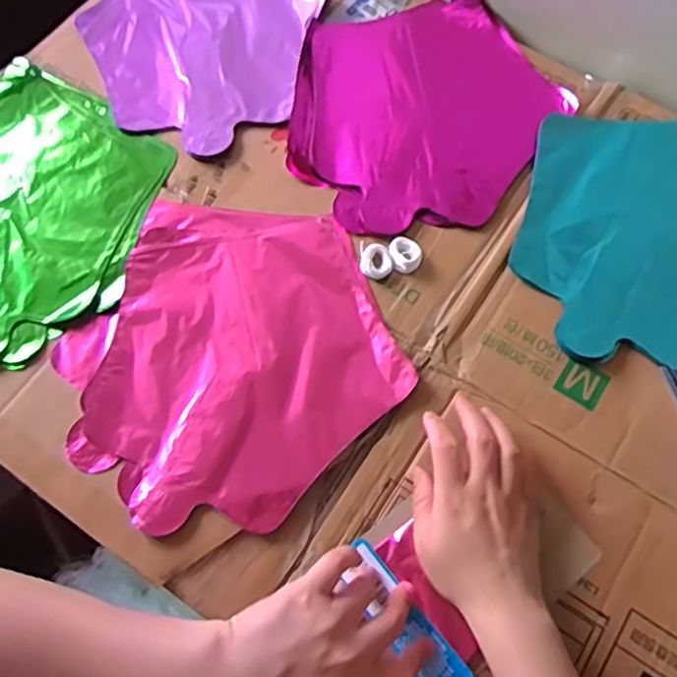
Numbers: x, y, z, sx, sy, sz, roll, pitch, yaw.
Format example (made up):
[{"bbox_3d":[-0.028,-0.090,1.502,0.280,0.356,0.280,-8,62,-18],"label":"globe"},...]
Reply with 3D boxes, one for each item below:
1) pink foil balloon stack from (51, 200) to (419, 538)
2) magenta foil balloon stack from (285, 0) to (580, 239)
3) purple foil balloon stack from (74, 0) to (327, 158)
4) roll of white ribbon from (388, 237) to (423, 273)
[{"bbox_3d":[-0.086,0.008,0.496,0.247,0.007,0.237,-42,75,-15],"label":"pink foil balloon stack"},{"bbox_3d":[0.068,-0.208,0.582,0.241,0.005,0.234,-38,74,-13],"label":"magenta foil balloon stack"},{"bbox_3d":[-0.130,-0.282,0.610,0.221,0.016,0.222,25,71,9],"label":"purple foil balloon stack"},{"bbox_3d":[0.054,-0.067,0.530,0.027,0.012,0.026,0,69,0],"label":"roll of white ribbon"}]

